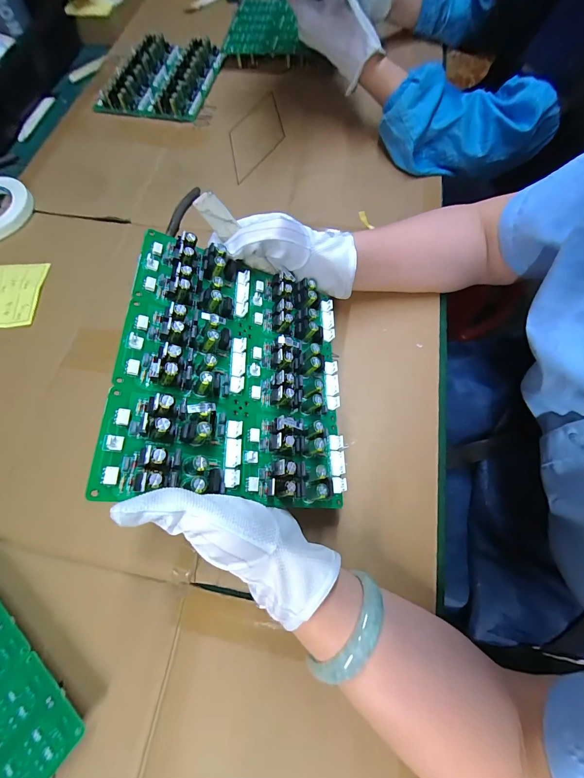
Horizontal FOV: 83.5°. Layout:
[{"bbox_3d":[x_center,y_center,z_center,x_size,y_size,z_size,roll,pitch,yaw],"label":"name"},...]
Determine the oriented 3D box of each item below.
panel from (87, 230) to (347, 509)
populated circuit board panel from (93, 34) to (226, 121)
[{"bbox_3d":[-0.034,-0.018,0.254,0.174,0.024,0.197,12,64,-26],"label":"panel"},{"bbox_3d":[-0.223,-0.553,0.574,0.161,0.027,0.206,10,68,6],"label":"populated circuit board panel"}]

